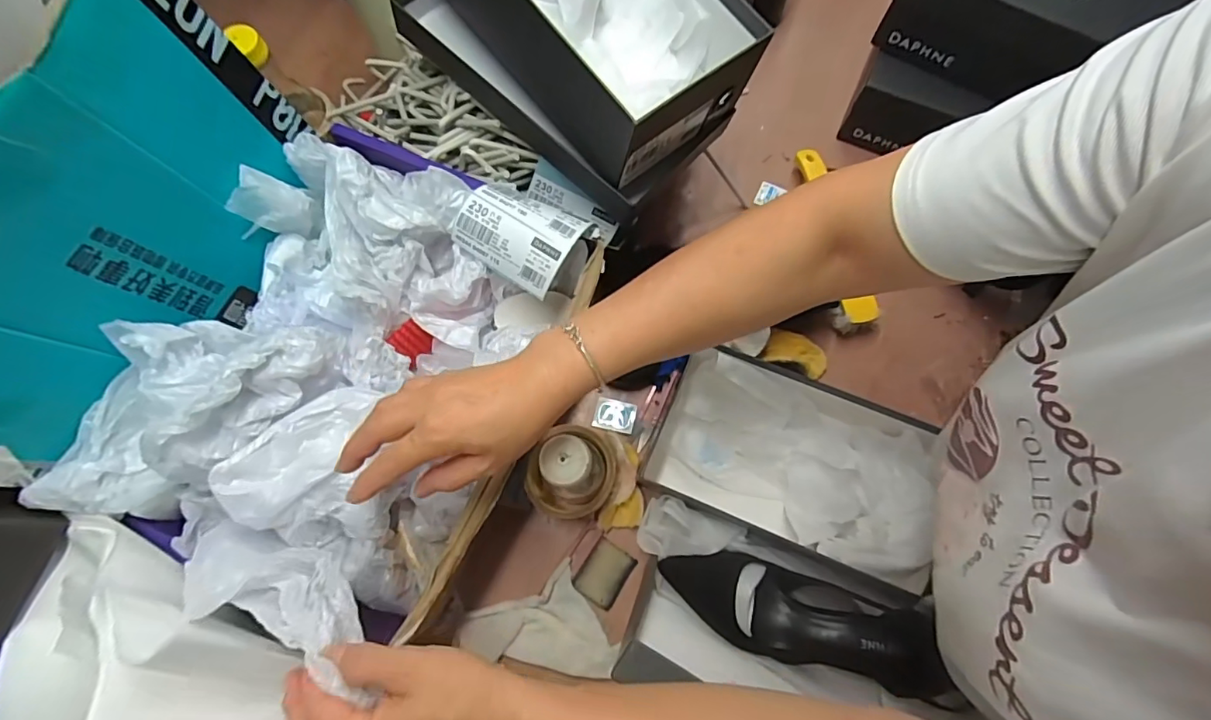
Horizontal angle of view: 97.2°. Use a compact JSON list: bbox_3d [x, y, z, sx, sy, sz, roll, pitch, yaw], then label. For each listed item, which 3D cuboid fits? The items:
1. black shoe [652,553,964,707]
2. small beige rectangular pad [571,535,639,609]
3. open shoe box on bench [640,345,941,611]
[{"bbox_3d":[0.175,0.237,0.490,0.250,0.072,0.084,12,75,3],"label":"black shoe"},{"bbox_3d":[-0.001,0.219,0.551,0.046,0.004,0.059,32,77,8],"label":"small beige rectangular pad"},{"bbox_3d":[0.189,0.107,0.540,0.270,0.083,0.163,25,76,7],"label":"open shoe box on bench"}]

